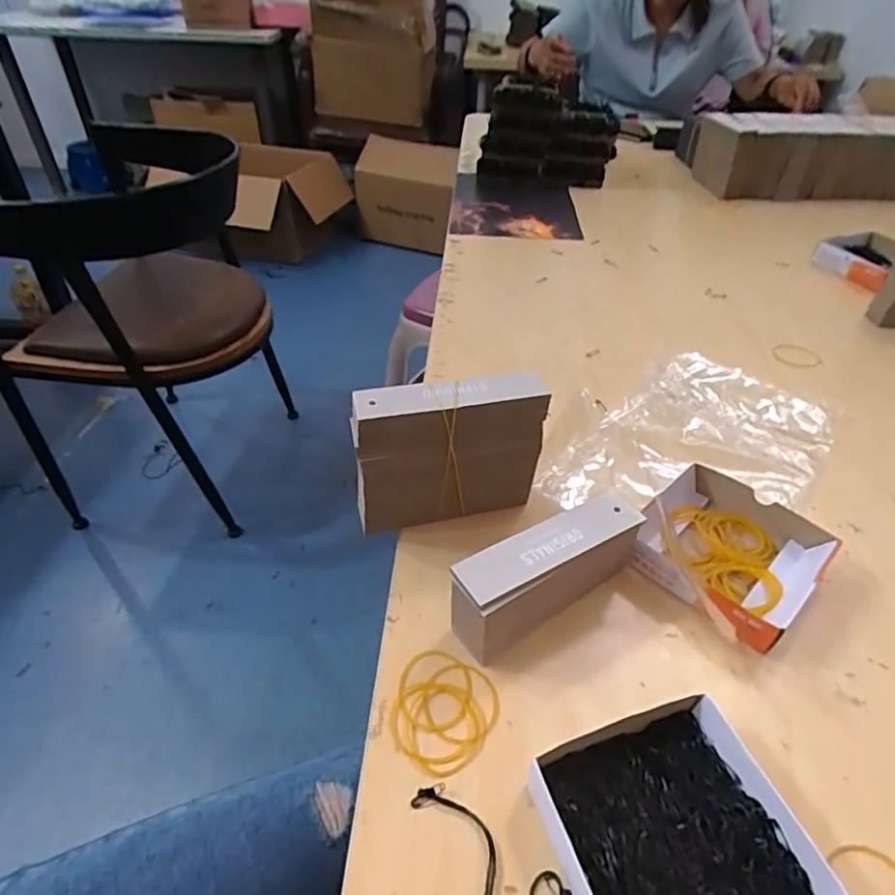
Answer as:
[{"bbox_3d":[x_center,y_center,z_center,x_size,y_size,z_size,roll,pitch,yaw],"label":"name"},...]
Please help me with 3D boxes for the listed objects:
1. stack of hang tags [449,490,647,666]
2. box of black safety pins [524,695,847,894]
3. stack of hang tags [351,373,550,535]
[{"bbox_3d":[0.060,0.079,0.363,0.129,0.059,0.036,-22,47,-25],"label":"stack of hang tags"},{"bbox_3d":[0.106,0.180,0.276,0.106,0.024,0.097,-12,43,-16],"label":"box of black safety pins"},{"bbox_3d":[0.000,0.004,0.407,0.124,0.108,0.032,-8,42,-11],"label":"stack of hang tags"}]

